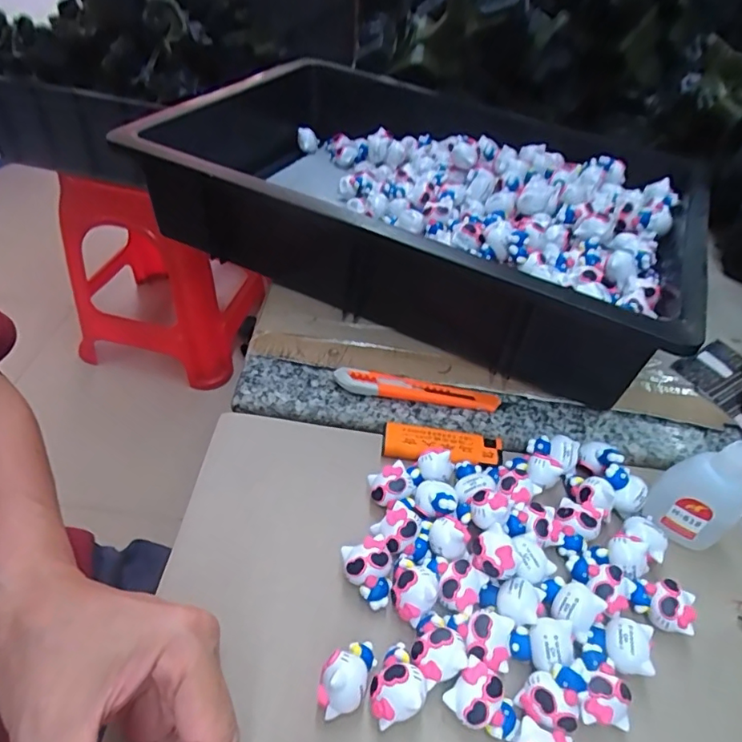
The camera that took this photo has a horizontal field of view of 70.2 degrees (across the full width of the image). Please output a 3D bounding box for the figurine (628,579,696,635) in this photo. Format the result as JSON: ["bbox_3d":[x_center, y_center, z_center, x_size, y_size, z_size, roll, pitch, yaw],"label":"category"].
[{"bbox_3d":[0.161,0.128,0.291,0.033,0.020,0.024,21,47,14],"label":"figurine"}]

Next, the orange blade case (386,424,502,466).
[{"bbox_3d":[0.049,0.050,0.355,0.079,0.009,0.025,5,45,-2],"label":"orange blade case"}]

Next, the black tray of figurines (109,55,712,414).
[{"bbox_3d":[0.044,-0.165,0.496,0.472,0.100,0.321,22,47,15],"label":"black tray of figurines"}]

